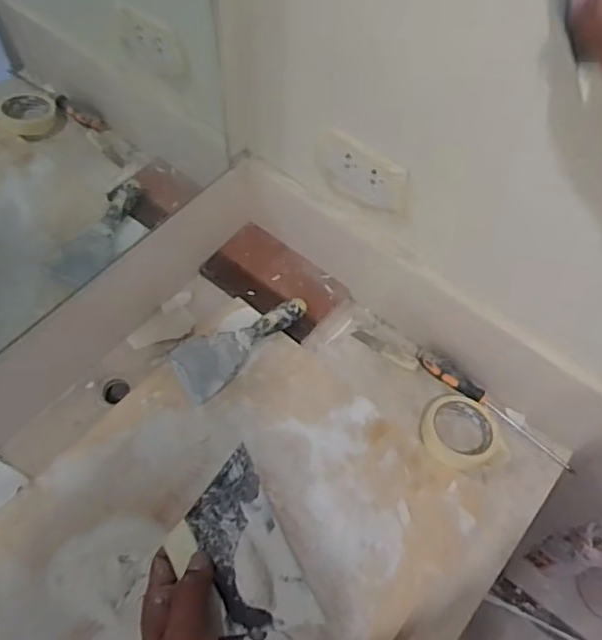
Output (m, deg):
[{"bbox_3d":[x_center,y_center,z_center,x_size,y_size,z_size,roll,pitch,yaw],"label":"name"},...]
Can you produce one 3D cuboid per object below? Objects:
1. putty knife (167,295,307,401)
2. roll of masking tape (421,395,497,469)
[{"bbox_3d":[-0.087,0.022,0.848,0.201,0.032,0.088,-36,68,-21],"label":"putty knife"},{"bbox_3d":[0.208,0.144,0.800,0.096,0.023,0.105,1,60,-2],"label":"roll of masking tape"}]

